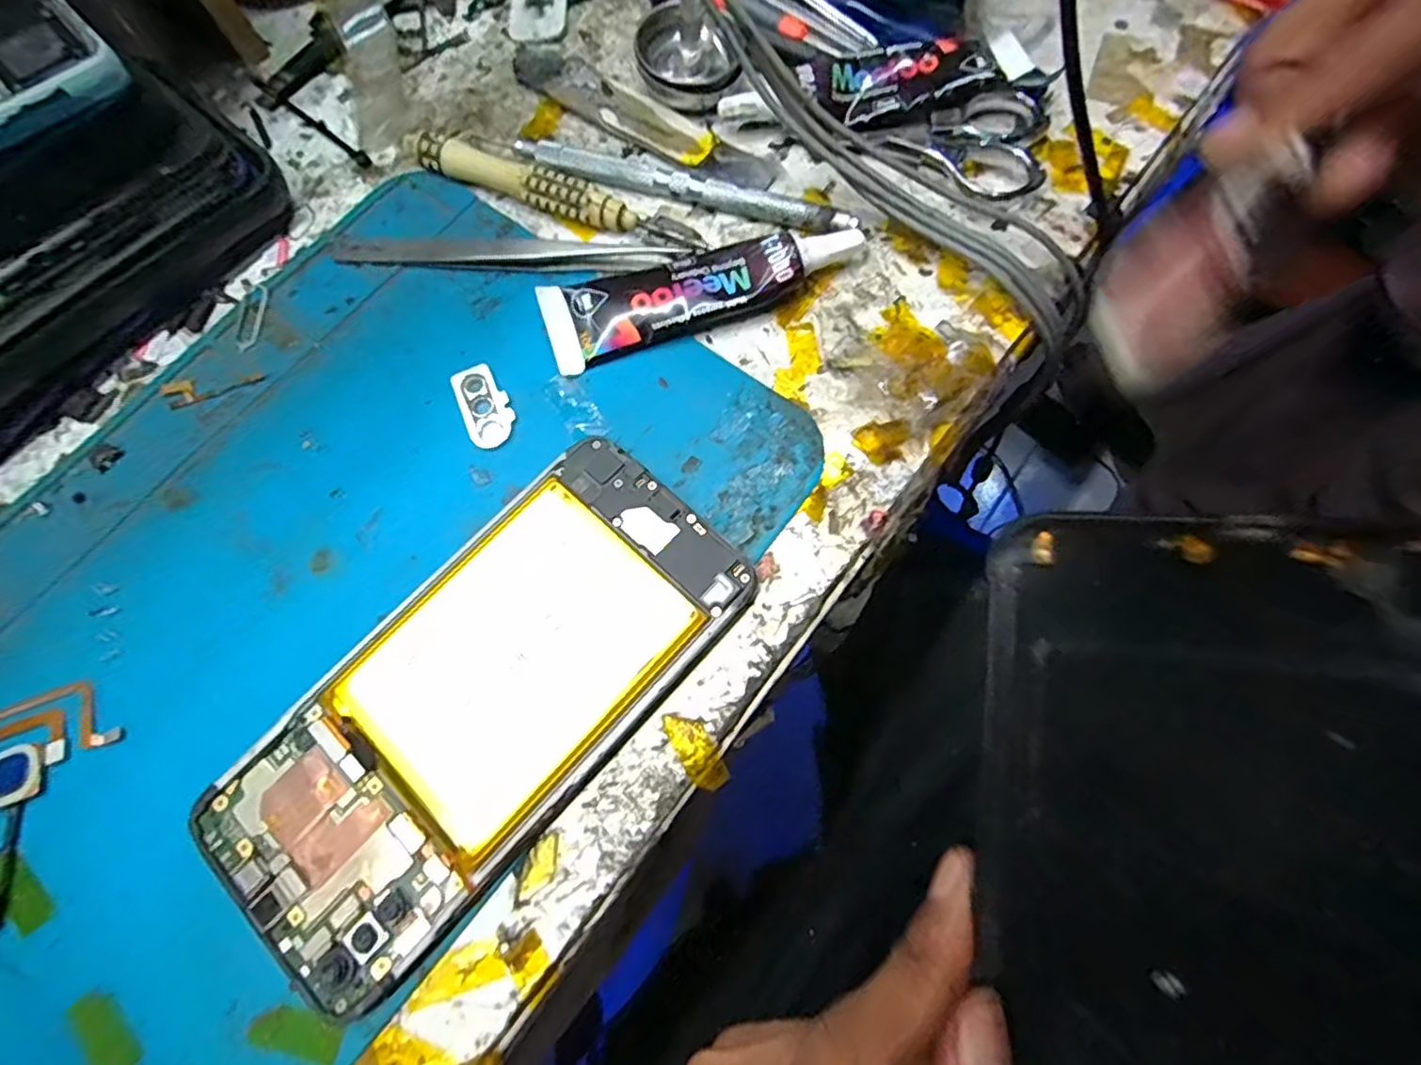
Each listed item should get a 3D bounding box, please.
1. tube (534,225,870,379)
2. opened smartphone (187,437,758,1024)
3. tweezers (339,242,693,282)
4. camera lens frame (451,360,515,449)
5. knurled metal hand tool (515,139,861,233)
[{"bbox_3d":[-0.003,-0.081,0.213,0.103,0.016,0.027,-16,73,-4],"label":"tube"},{"bbox_3d":[-0.062,0.044,0.178,0.071,0.010,0.151,41,78,13],"label":"opened smartphone"},{"bbox_3d":[-0.072,-0.098,0.225,0.122,0.008,0.013,2,72,2],"label":"tweezers"},{"bbox_3d":[-0.074,-0.042,0.209,0.016,0.004,0.030,-22,73,-6],"label":"camera lens frame"},{"bbox_3d":[-0.010,-0.126,0.232,0.125,0.008,0.008,17,73,6],"label":"knurled metal hand tool"}]

